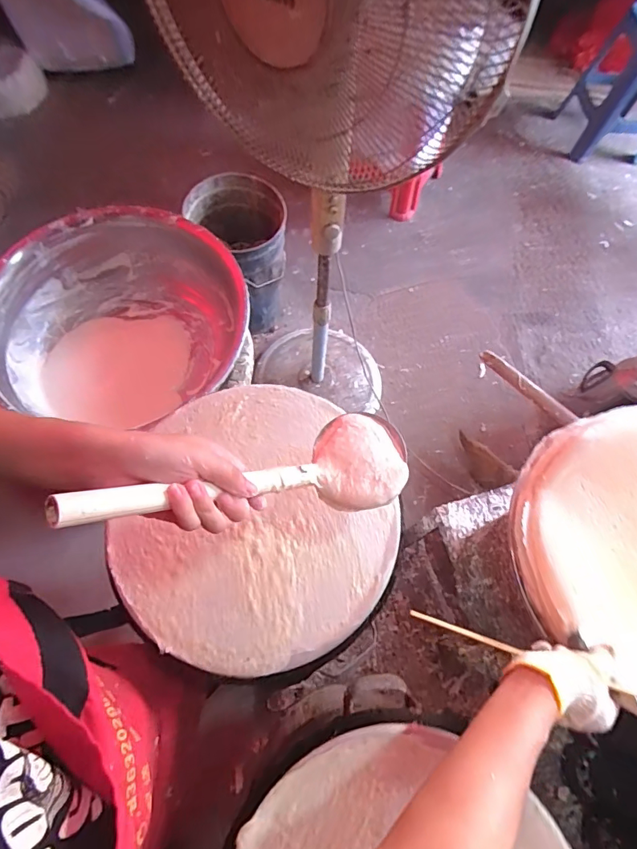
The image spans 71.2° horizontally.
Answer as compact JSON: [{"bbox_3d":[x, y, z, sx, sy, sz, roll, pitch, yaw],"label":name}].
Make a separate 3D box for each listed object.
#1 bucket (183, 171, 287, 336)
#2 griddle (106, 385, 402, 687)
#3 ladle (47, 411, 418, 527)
[{"bbox_3d":[-0.256,-0.527,1.488,0.292,0.442,0.321,7,67,0],"label":"bucket"},{"bbox_3d":[-0.088,0.121,0.582,0.358,0.021,0.373,1,67,-2],"label":"griddle"},{"bbox_3d":[-0.042,0.043,0.374,0.315,0.067,0.098,-1,61,-43],"label":"ladle"}]

